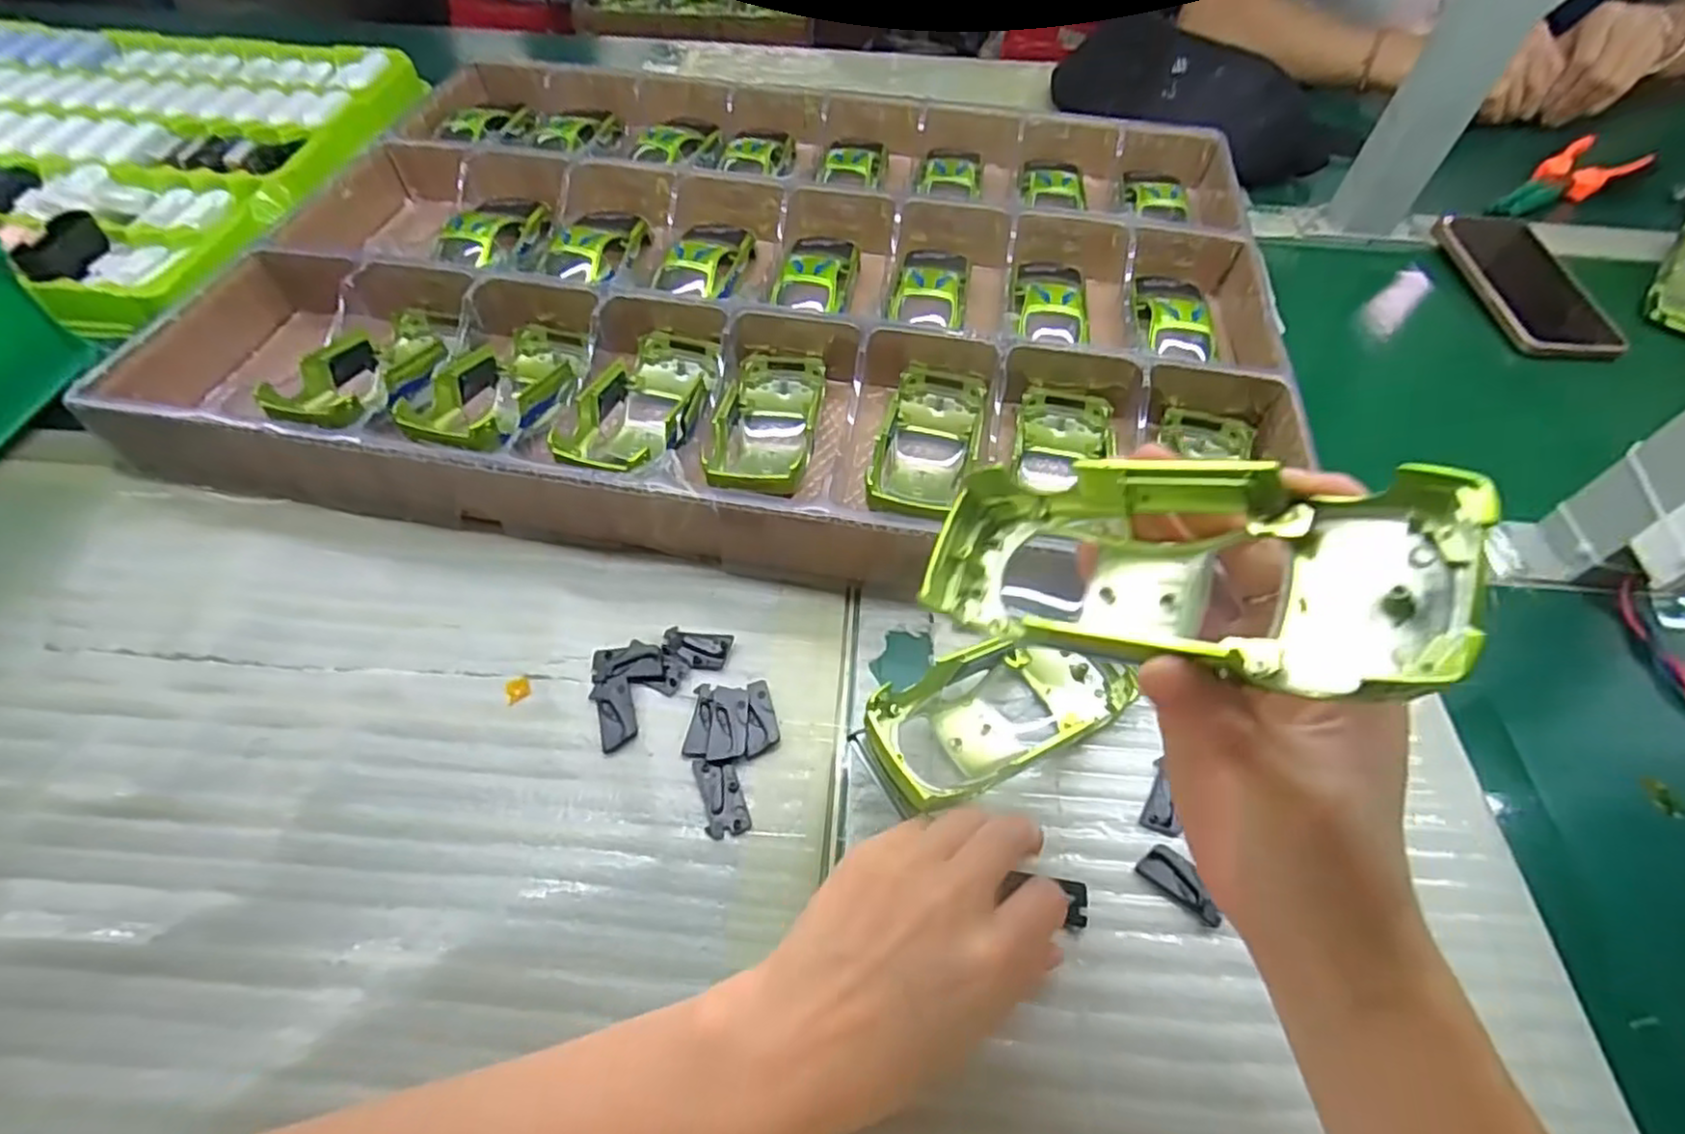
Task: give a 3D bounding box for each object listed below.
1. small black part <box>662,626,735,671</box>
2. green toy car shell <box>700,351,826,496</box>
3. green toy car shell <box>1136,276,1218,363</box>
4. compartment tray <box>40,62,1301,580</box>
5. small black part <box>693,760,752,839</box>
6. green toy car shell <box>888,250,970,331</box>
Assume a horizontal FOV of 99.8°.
[{"bbox_3d":[-0.071,0.040,0.344,0.032,0.004,0.018,8,55,4],"label":"small black part"},{"bbox_3d":[-0.041,-0.077,0.402,0.053,0.038,0.129,4,37,2],"label":"green toy car shell"},{"bbox_3d":[0.219,-0.171,0.462,0.044,0.021,0.093,10,55,5],"label":"green toy car shell"},{"bbox_3d":[-0.054,-0.203,0.476,0.643,0.045,0.456,10,57,6],"label":"compartment tray"},{"bbox_3d":[-0.051,0.098,0.304,0.018,0.004,0.033,-14,57,-11],"label":"small black part"},{"bbox_3d":[0.062,-0.193,0.473,0.048,0.021,0.083,11,55,6],"label":"green toy car shell"}]

